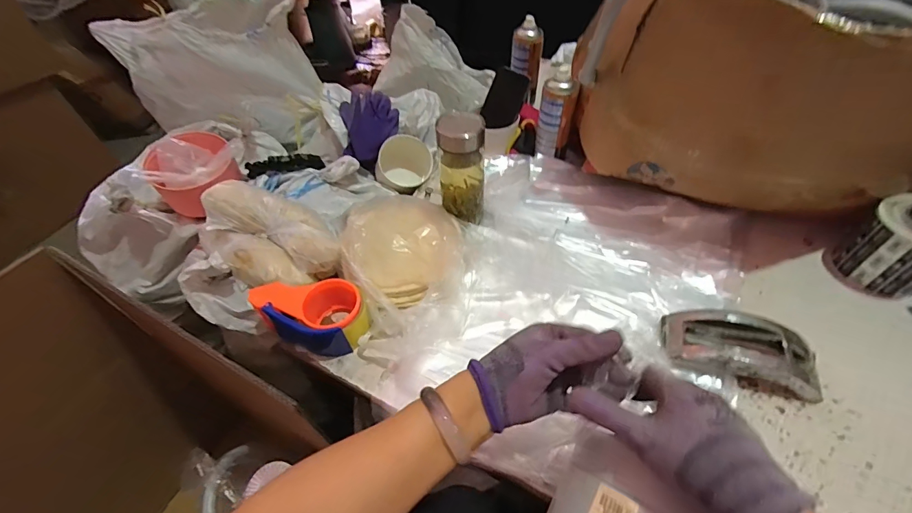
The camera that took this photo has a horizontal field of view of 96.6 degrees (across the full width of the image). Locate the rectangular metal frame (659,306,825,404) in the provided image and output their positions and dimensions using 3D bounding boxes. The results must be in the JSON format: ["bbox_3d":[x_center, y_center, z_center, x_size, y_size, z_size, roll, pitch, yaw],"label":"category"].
[{"bbox_3d":[0.376,0.124,0.531,0.190,0.056,0.085,14,52,15],"label":"rectangular metal frame"}]

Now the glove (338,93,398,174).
[{"bbox_3d":[-0.190,-0.284,0.855,0.109,0.088,0.179,3,50,6],"label":"glove"}]

